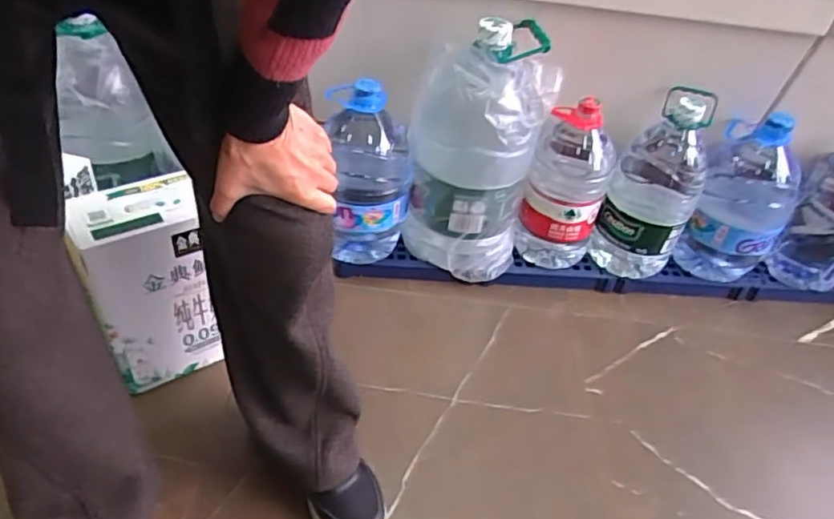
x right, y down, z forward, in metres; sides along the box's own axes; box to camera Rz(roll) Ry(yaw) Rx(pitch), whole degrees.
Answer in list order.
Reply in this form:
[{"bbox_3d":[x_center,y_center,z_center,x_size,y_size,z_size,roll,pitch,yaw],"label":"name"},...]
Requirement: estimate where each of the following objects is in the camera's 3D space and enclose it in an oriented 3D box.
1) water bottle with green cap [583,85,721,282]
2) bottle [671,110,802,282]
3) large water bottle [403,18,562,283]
[{"bbox_3d":[0.451,-0.130,1.175,0.159,0.365,0.132,22,43,15],"label":"water bottle with green cap"},{"bbox_3d":[0.643,-0.105,1.222,0.177,0.366,0.183,31,46,24],"label":"bottle"},{"bbox_3d":[0.098,-0.193,1.142,0.204,0.451,0.207,4,41,-4],"label":"large water bottle"}]

